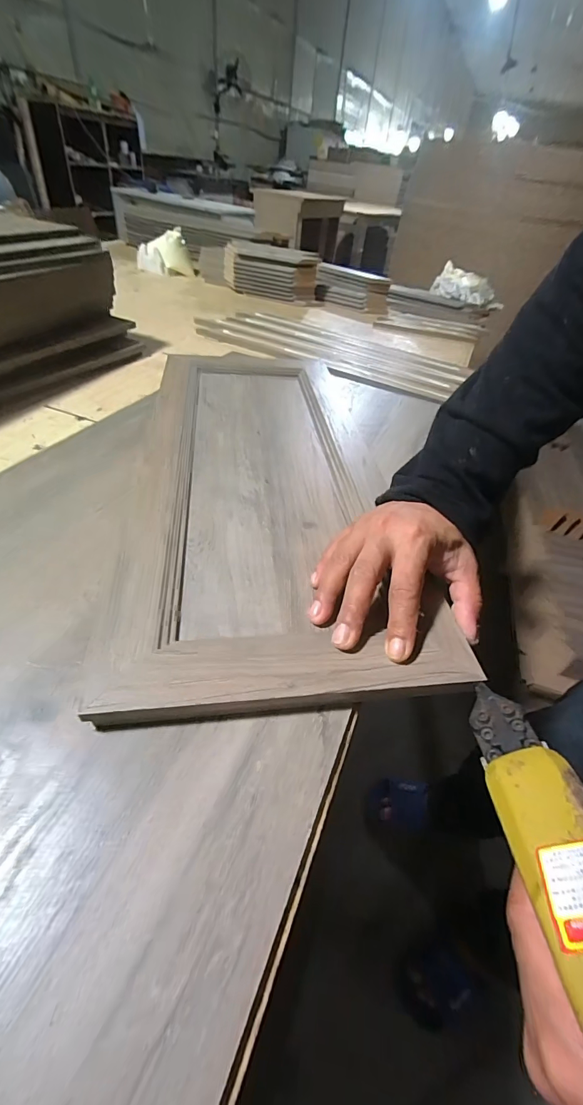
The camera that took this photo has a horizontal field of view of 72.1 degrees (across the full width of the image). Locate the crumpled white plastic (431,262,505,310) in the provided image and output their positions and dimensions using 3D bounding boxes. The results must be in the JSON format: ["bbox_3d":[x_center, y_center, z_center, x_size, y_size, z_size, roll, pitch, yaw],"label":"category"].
[{"bbox_3d":[0.489,-0.726,1.105,0.187,0.082,0.086,25,46,17],"label":"crumpled white plastic"}]

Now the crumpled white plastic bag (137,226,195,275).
[{"bbox_3d":[-0.322,-0.755,1.015,0.138,0.089,0.064,-3,45,-11],"label":"crumpled white plastic bag"}]

